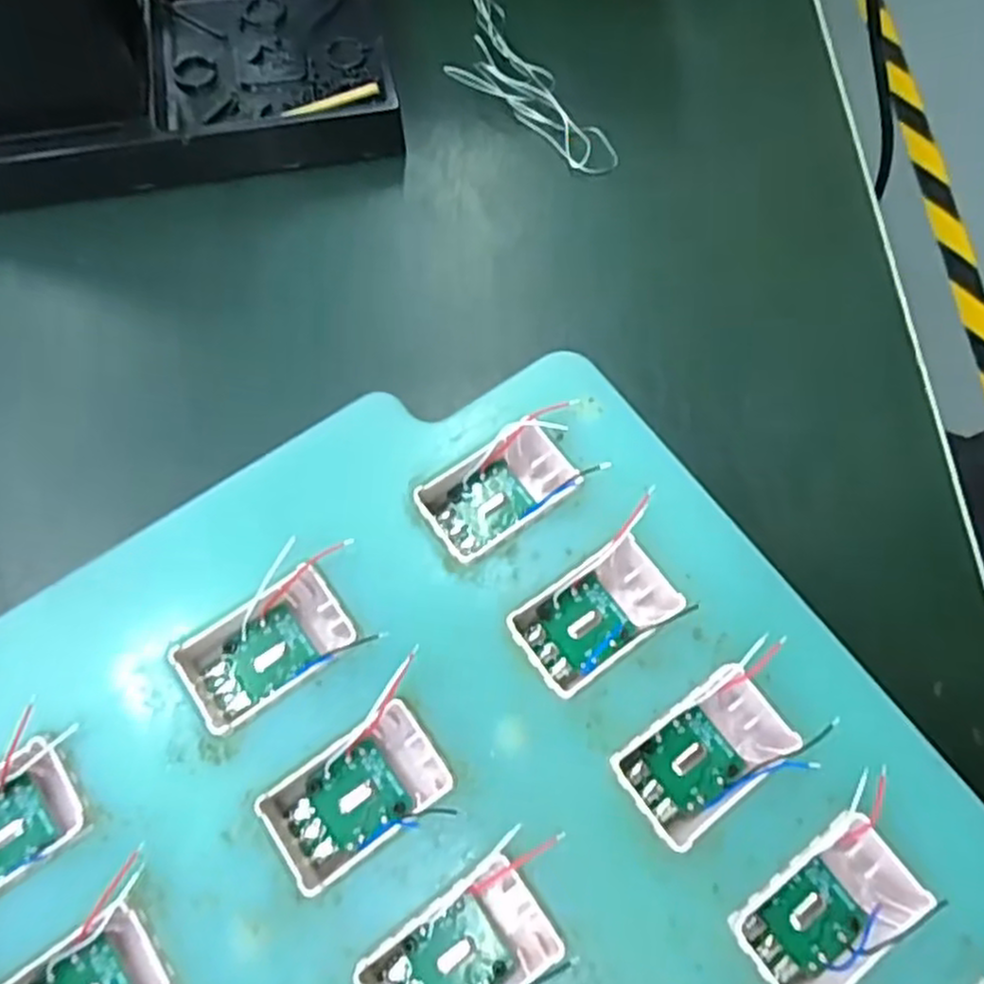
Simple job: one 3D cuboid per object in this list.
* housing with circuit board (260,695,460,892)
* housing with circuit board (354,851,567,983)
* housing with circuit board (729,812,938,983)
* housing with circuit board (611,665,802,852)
[{"bbox_3d":[-0.025,0.055,0.136,0.032,0.012,0.019,-35,75,-12],"label":"housing with circuit board"},{"bbox_3d":[-0.005,0.080,0.128,0.032,0.015,0.020,-34,74,-12],"label":"housing with circuit board"},{"bbox_3d":[0.059,0.074,0.130,0.031,0.011,0.020,-33,74,-11],"label":"housing with circuit board"},{"bbox_3d":[0.040,0.049,0.139,0.030,0.010,0.018,-32,74,-11],"label":"housing with circuit board"}]

